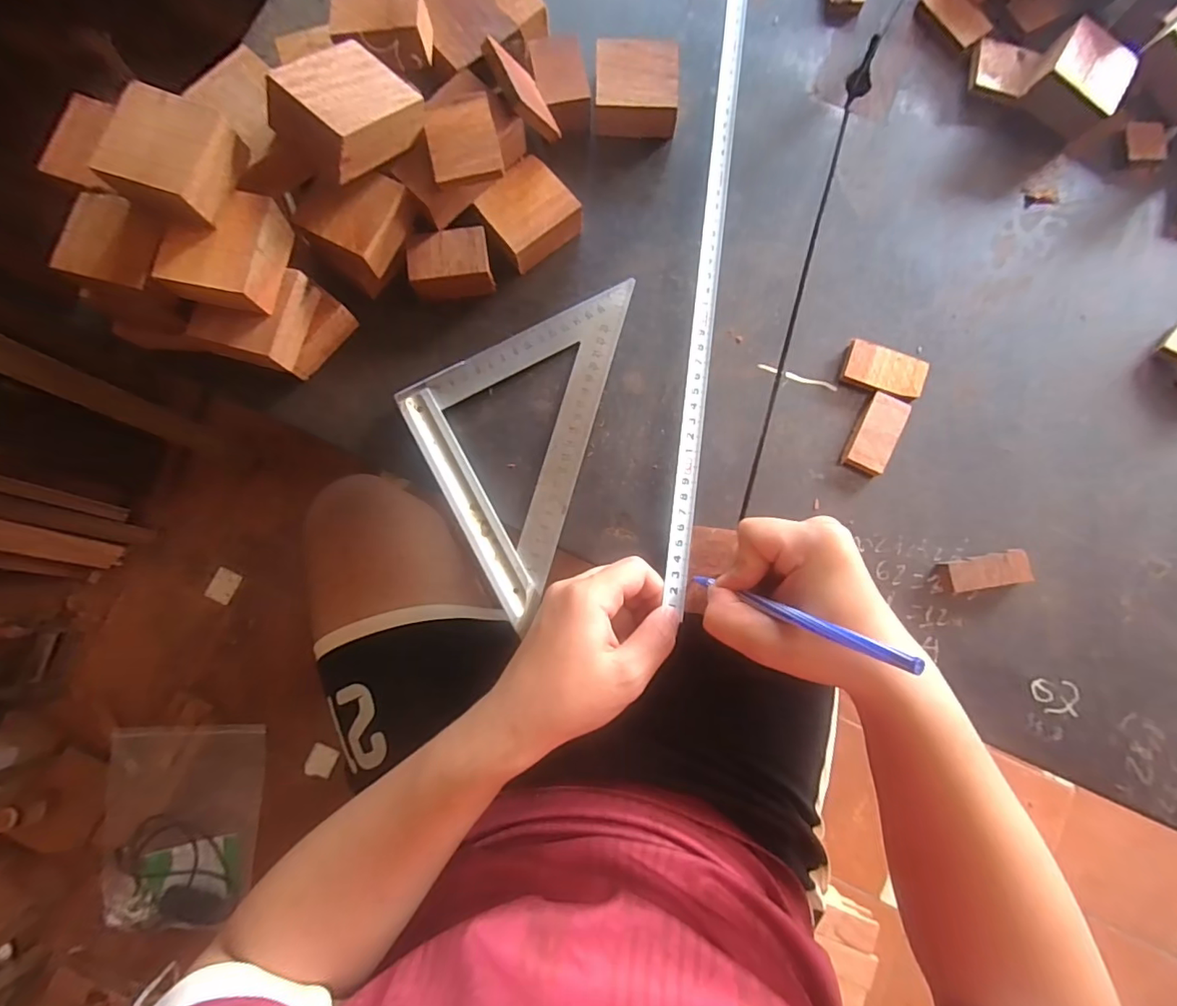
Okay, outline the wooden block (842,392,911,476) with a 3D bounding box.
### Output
[{"bbox_3d":[0.200,-0.048,0.370,0.027,0.010,0.055,25,82,3],"label":"wooden block"}]

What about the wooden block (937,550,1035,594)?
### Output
[{"bbox_3d":[0.267,0.046,0.357,0.055,0.011,0.022,-11,82,-2],"label":"wooden block"}]

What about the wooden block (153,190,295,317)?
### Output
[{"bbox_3d":[-0.216,-0.148,0.317,0.052,0.028,0.067,13,83,2],"label":"wooden block"}]

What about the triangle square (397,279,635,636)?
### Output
[{"bbox_3d":[-0.062,-0.056,0.371,0.126,0.015,0.239,16,82,2],"label":"triangle square"}]

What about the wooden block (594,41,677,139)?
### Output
[{"bbox_3d":[0.036,-0.308,0.399,0.059,0.030,0.060,0,82,0],"label":"wooden block"}]

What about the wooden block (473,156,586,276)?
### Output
[{"bbox_3d":[-0.043,-0.205,0.383,0.060,0.028,0.057,-37,84,-5],"label":"wooden block"}]

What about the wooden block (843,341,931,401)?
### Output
[{"bbox_3d":[0.210,-0.093,0.378,0.056,0.009,0.033,14,82,1],"label":"wooden block"}]

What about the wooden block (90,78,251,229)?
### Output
[{"bbox_3d":[-0.230,-0.191,0.295,0.052,0.028,0.057,20,84,3],"label":"wooden block"}]

